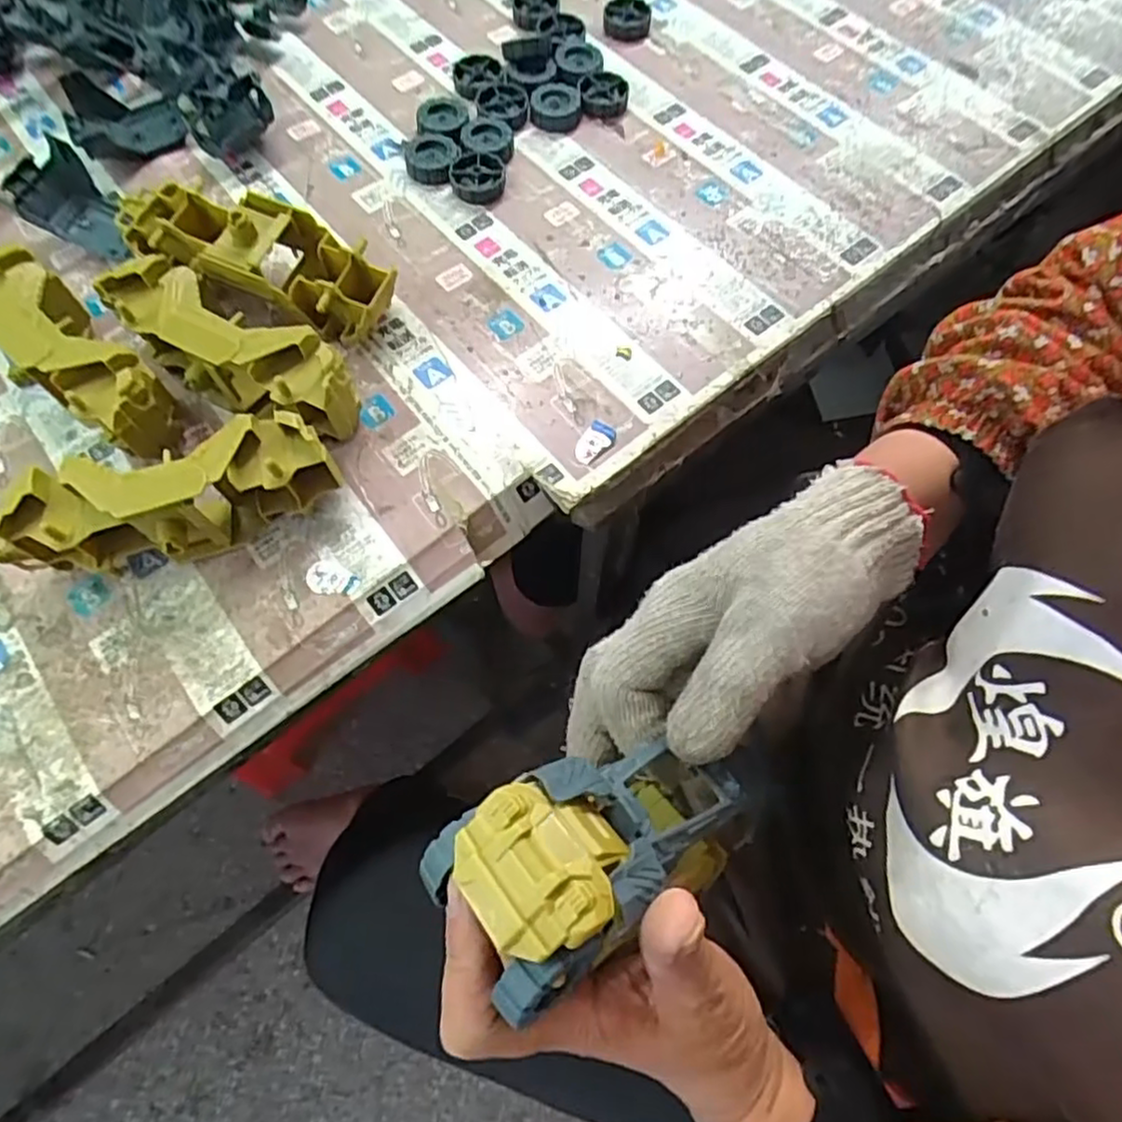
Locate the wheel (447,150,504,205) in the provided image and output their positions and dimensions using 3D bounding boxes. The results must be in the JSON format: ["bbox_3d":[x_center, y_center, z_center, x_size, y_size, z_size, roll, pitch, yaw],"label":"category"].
[{"bbox_3d":[-0.059,-0.271,0.489,0.038,0.014,0.042,-2,68,-2],"label":"wheel"}]

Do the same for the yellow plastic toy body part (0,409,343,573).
[{"bbox_3d":[-0.210,-0.032,0.374,0.177,0.059,0.055,-16,69,-7],"label":"yellow plastic toy body part"}]

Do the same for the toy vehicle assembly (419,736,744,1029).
[{"bbox_3d":[0.015,0.110,0.260,0.114,0.056,0.060,-14,50,-41],"label":"toy vehicle assembly"}]

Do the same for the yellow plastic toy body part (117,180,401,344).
[{"bbox_3d":[-0.189,-0.185,0.428,0.178,0.051,0.059,19,69,7],"label":"yellow plastic toy body part"}]

